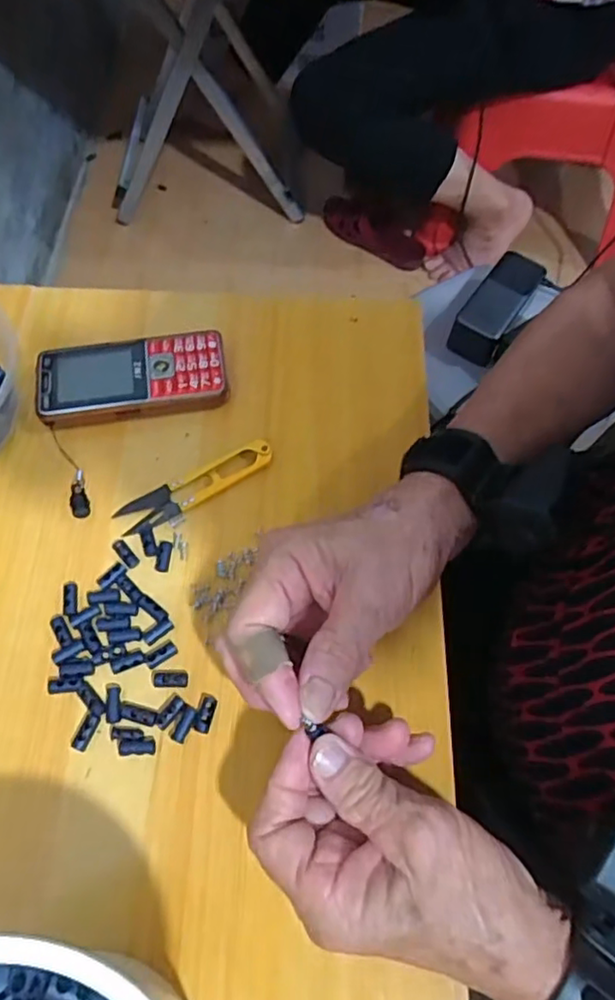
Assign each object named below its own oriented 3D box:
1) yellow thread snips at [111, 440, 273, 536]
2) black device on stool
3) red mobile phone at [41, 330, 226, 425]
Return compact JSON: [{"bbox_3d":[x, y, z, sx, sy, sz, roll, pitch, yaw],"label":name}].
[{"bbox_3d":[-0.071,-0.010,0.388,0.105,0.007,0.024,-29,68,-15],"label":"yellow thread snips"},{"bbox_3d":[0.222,-0.222,0.700,0.061,0.050,0.142,31,67,13],"label":"black device on stool"},{"bbox_3d":[-0.120,-0.084,0.418,0.124,0.018,0.059,-9,64,-6],"label":"red mobile phone"}]

